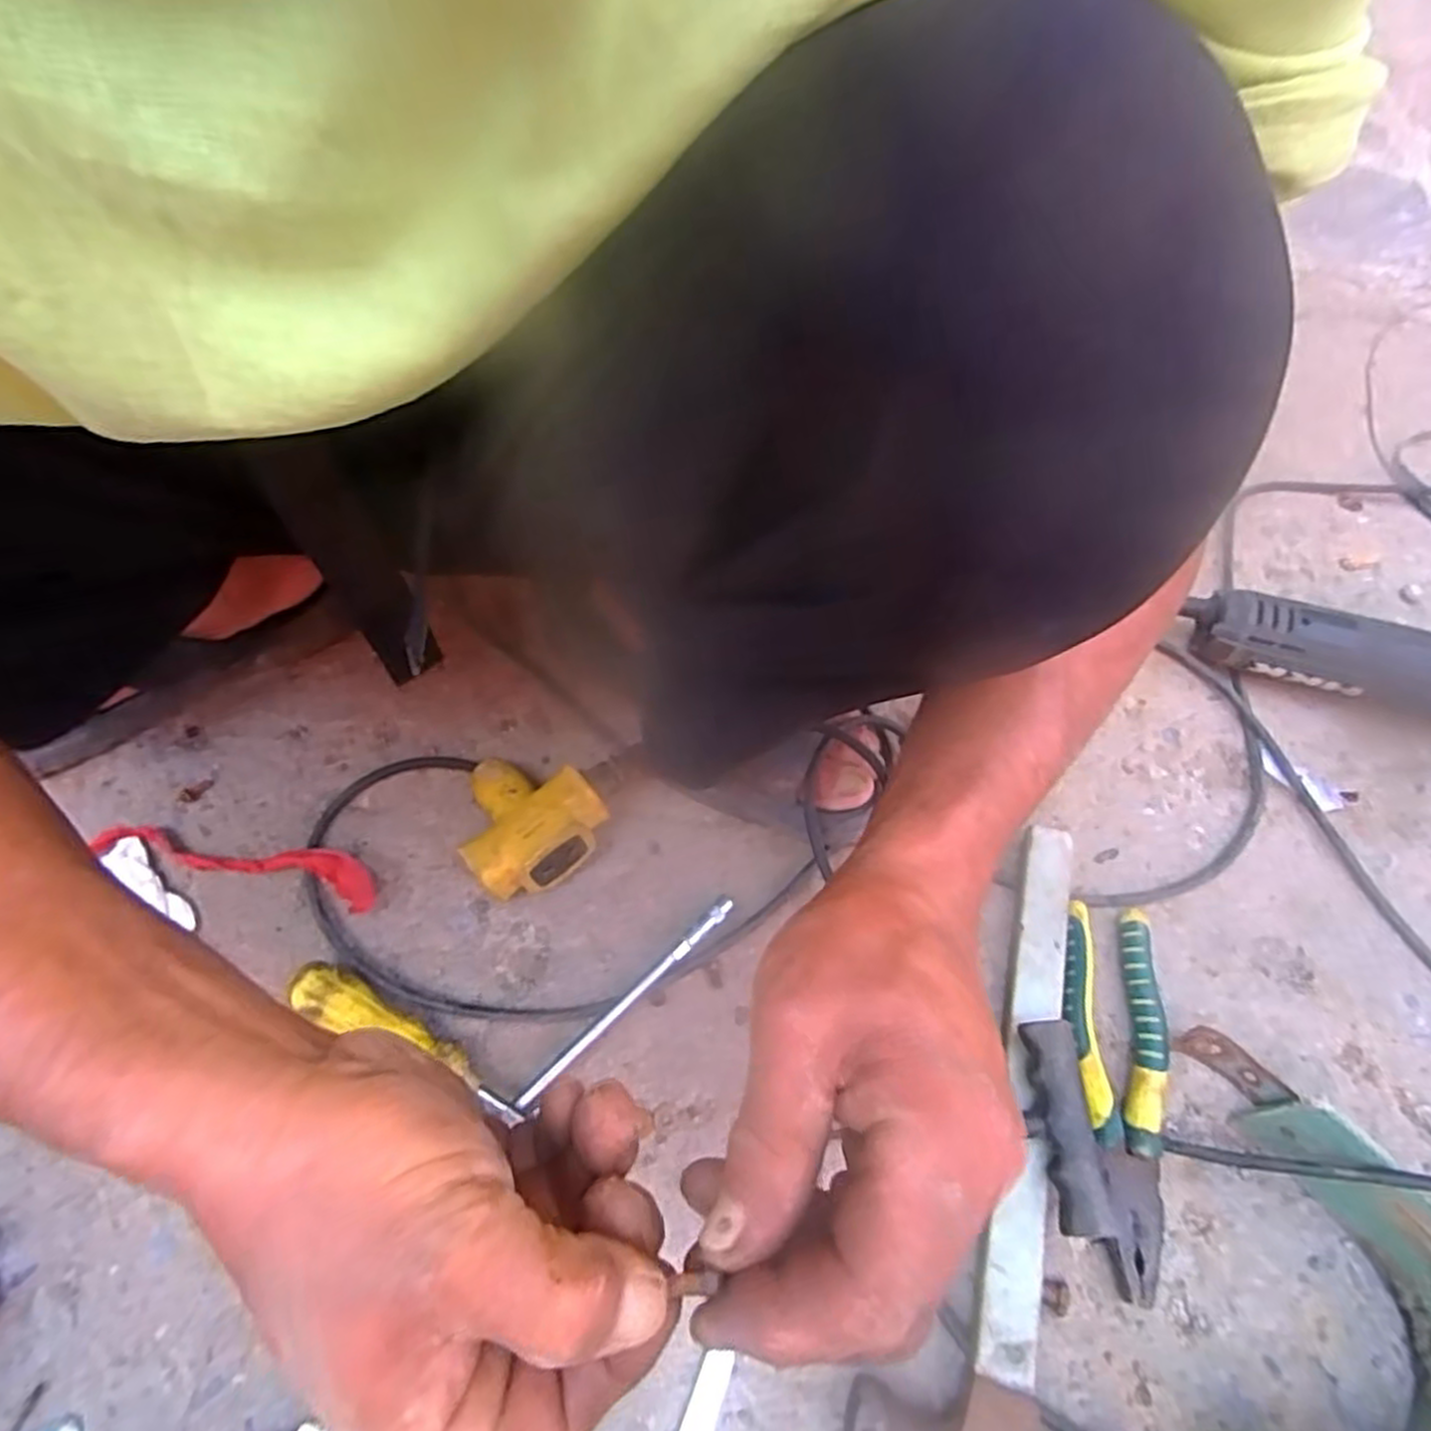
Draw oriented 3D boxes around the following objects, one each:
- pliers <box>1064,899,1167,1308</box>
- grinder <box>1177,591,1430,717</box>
[{"bbox_3d":[0.219,0.201,0.425,0.050,0.022,0.193,11,60,4],"label":"pliers"},{"bbox_3d":[0.498,-0.025,0.546,0.302,0.075,0.090,7,59,1],"label":"grinder"}]

